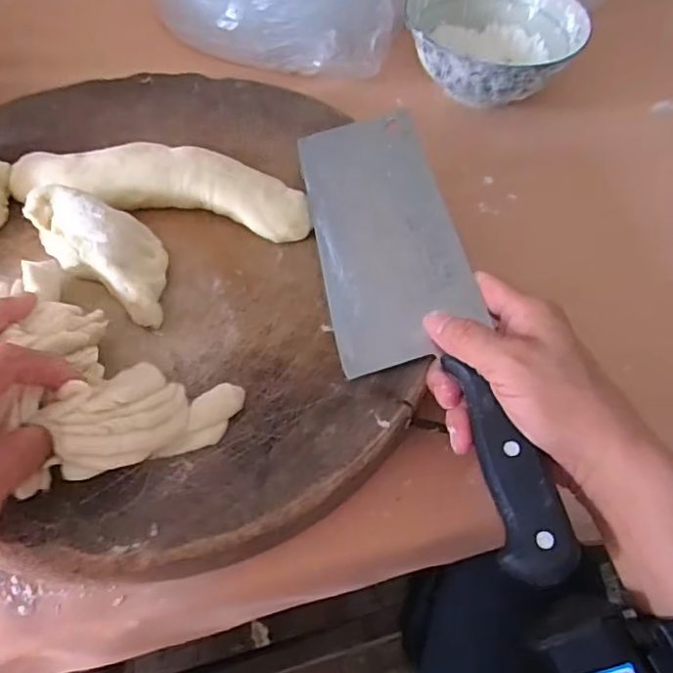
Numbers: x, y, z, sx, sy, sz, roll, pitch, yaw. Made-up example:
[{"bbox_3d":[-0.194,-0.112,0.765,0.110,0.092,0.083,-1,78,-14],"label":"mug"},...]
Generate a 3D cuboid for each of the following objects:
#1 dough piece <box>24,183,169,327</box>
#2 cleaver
[{"bbox_3d":[-0.127,-0.052,0.328,0.099,0.030,0.044,32,59,18],"label":"dough piece"},{"bbox_3d":[0.044,-0.013,0.323,0.086,0.022,0.290,-22,59,4],"label":"cleaver"}]

